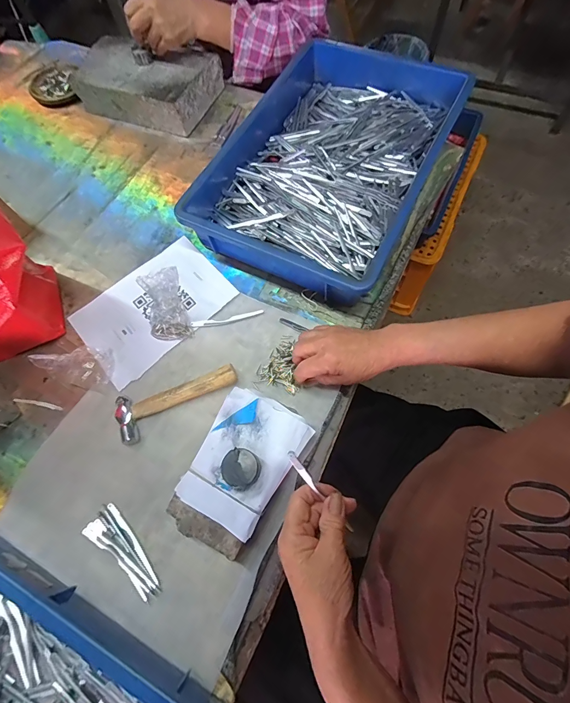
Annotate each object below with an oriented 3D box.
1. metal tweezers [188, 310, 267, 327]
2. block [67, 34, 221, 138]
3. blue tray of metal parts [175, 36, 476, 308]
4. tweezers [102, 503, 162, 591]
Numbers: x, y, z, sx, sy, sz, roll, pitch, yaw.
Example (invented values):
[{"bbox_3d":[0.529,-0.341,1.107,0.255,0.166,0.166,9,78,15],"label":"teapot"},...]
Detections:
[{"bbox_3d":[-0.081,-0.045,0.495,0.102,0.005,0.010,-11,67,-2],"label":"metal tweezers"},{"bbox_3d":[-0.257,-0.505,0.658,0.239,0.068,0.145,18,69,10],"label":"block"},{"bbox_3d":[0.056,-0.297,0.550,0.318,0.077,0.422,25,71,13],"label":"blue tray of metal parts"},{"bbox_3d":[-0.172,0.218,0.393,0.011,0.006,0.111,-40,71,-13],"label":"tweezers"}]

